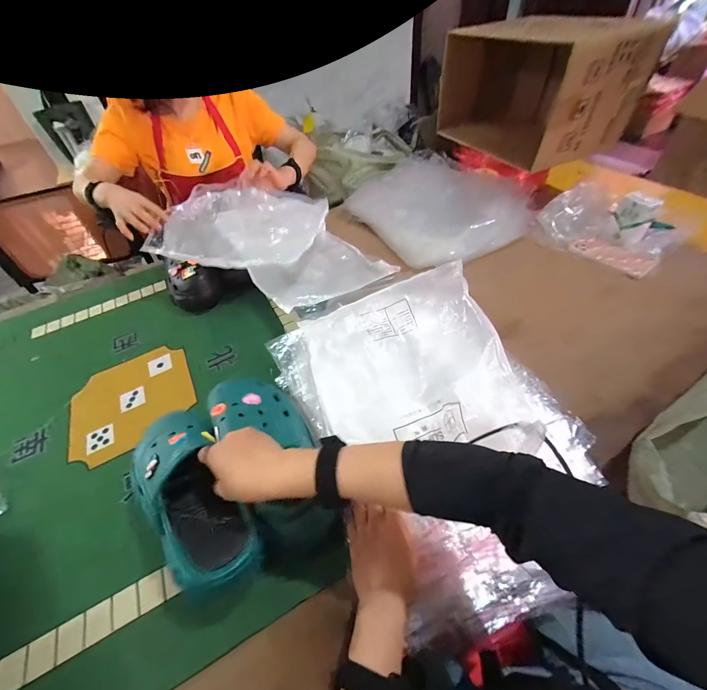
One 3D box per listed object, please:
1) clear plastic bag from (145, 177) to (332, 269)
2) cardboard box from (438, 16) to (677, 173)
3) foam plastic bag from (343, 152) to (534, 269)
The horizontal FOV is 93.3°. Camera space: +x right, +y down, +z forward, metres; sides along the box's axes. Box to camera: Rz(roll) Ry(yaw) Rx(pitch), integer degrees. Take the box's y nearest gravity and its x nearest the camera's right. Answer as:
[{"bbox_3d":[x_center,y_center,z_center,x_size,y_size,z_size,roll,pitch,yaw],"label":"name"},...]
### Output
[{"bbox_3d":[-0.251,-0.287,0.765,0.342,0.072,0.276,7,49,12],"label":"clear plastic bag"},{"bbox_3d":[0.446,-0.649,0.842,0.224,0.246,0.429,-23,50,-15],"label":"cardboard box"},{"bbox_3d":[0.207,-0.380,0.911,0.349,0.082,0.457,-27,52,-18],"label":"foam plastic bag"}]

